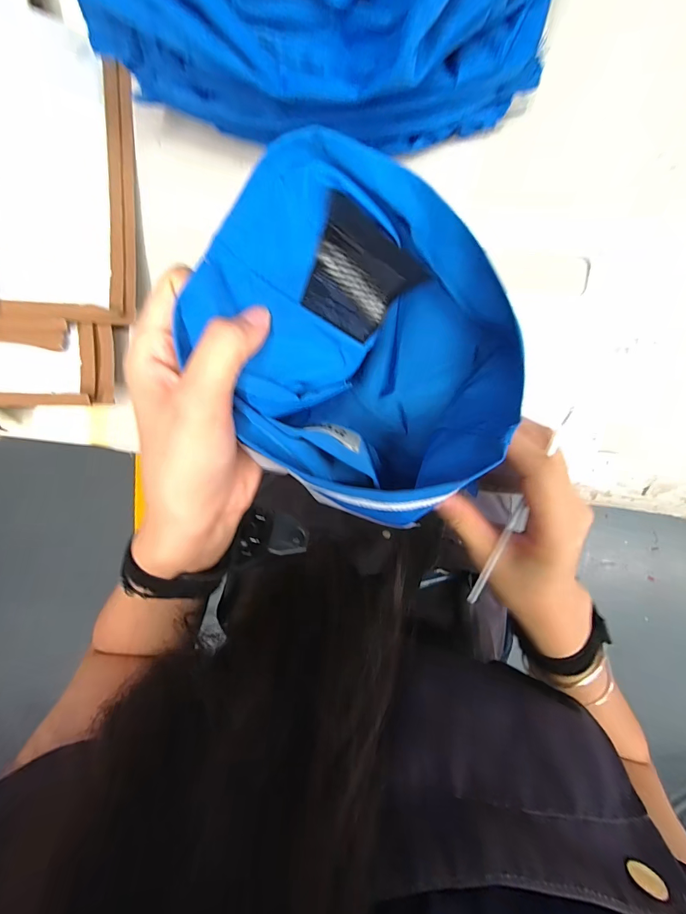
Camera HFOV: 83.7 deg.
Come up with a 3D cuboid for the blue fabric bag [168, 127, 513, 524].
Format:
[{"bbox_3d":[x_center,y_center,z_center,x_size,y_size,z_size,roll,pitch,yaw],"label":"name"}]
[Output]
[{"bbox_3d":[0.014,-0.058,0.204,0.153,0.121,0.137,30,99,0],"label":"blue fabric bag"}]

